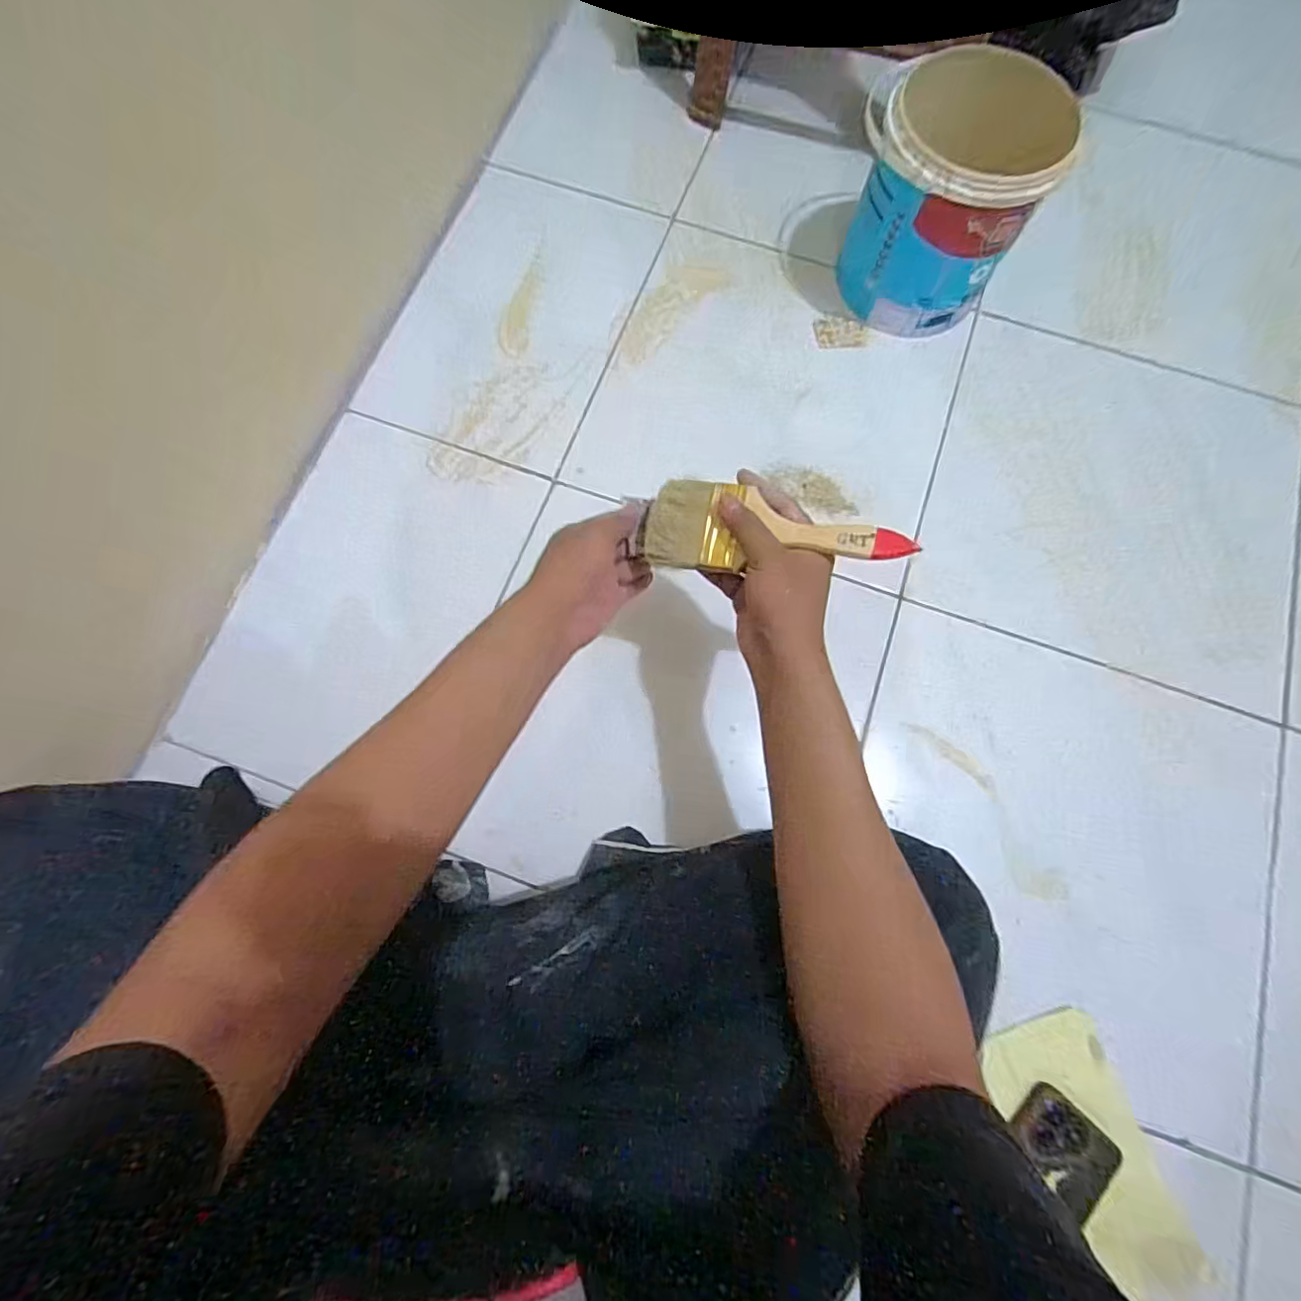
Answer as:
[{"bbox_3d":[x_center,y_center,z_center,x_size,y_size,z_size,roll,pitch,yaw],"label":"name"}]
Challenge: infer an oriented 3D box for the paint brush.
[{"bbox_3d":[0.087,-0.088,0.425,0.184,0.017,0.063,7,75,19],"label":"paint brush"}]

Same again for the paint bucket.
[{"bbox_3d":[0.315,-0.481,0.646,0.172,0.187,0.168,0,76,-1],"label":"paint bucket"}]

